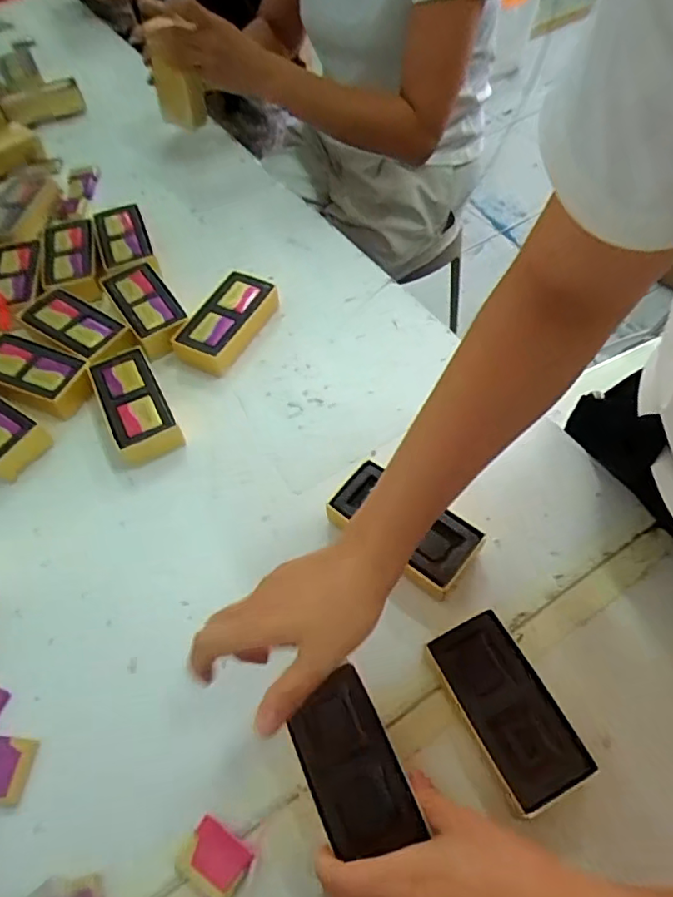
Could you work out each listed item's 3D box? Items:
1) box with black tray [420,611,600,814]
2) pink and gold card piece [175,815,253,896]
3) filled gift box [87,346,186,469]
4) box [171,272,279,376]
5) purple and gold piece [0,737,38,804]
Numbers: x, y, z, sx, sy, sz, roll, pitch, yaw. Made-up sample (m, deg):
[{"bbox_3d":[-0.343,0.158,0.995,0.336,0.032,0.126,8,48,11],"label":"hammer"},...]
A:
[{"bbox_3d":[0.110,0.173,0.385,0.058,0.035,0.111,-25,59,-12],"label":"box with black tray"},{"bbox_3d":[-0.076,0.253,0.356,0.042,0.004,0.031,27,63,19],"label":"pink and gold card piece"},{"bbox_3d":[-0.191,-0.042,0.546,0.055,0.029,0.112,-25,59,-13],"label":"filled gift box"},{"bbox_3d":[-0.109,-0.133,0.596,0.063,0.036,0.117,26,62,19],"label":"box"},{"bbox_3d":[-0.223,0.217,0.390,0.032,0.004,0.038,2,57,5],"label":"purple and gold piece"}]

